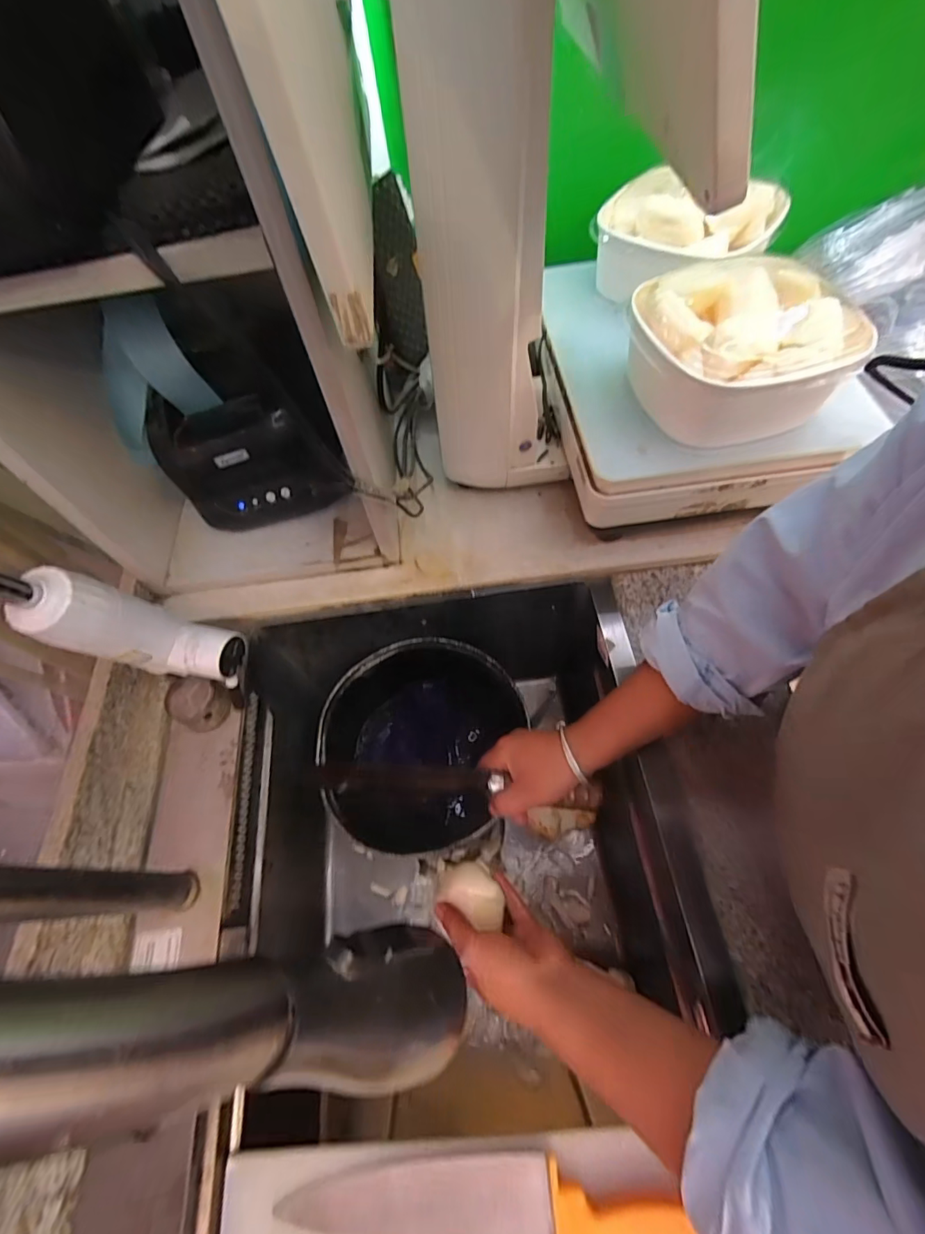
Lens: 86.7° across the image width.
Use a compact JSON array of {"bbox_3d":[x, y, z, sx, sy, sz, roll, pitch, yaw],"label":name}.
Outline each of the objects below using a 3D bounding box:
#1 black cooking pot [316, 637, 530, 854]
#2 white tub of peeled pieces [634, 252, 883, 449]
[{"bbox_3d":[-0.057,0.133,0.589,0.232,0.148,0.256,17,65,15],"label":"black cooking pot"},{"bbox_3d":[0.222,-0.221,0.413,0.165,0.089,0.151,-3,61,5],"label":"white tub of peeled pieces"}]

